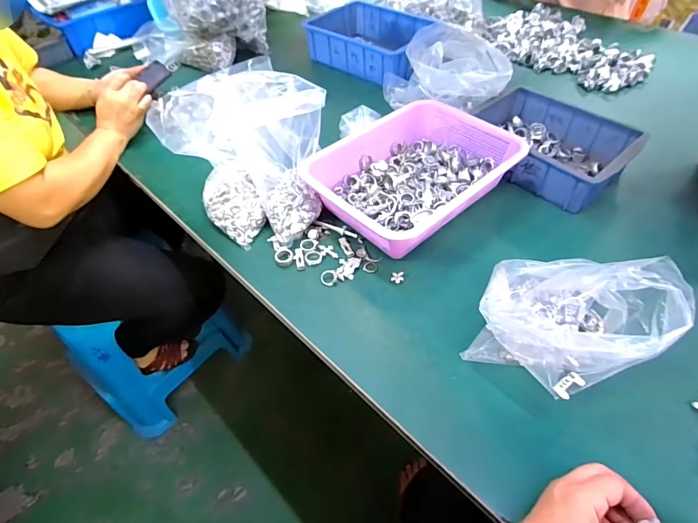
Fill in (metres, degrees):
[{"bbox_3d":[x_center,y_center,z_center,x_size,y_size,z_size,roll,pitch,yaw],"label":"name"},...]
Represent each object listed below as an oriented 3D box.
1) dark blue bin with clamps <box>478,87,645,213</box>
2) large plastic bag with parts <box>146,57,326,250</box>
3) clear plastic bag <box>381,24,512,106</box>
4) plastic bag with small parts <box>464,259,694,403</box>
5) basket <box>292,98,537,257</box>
[{"bbox_3d":[0.333,-0.199,0.671,0.174,0.063,0.244,-32,55,-22],"label":"dark blue bin with clamps"},{"bbox_3d":[-0.138,-0.153,0.574,0.178,0.178,0.187,-35,56,-24],"label":"large plastic bag with parts"},{"bbox_3d":[0.199,-0.374,0.786,0.254,0.103,0.169,36,60,28],"label":"clear plastic bag"},{"bbox_3d":[0.226,0.055,0.431,0.179,0.121,0.156,-18,51,-12],"label":"plastic bag with small parts"},{"bbox_3d":[0.094,-0.139,0.620,0.297,0.070,0.225,-32,55,-22],"label":"basket"}]

